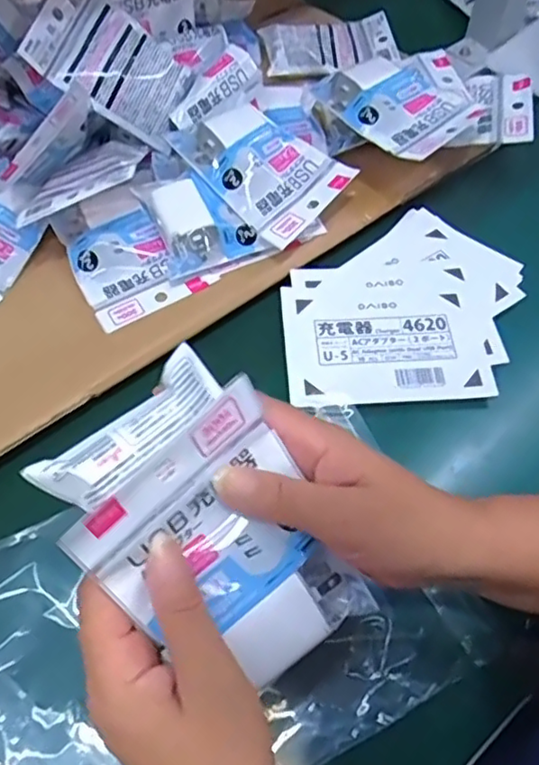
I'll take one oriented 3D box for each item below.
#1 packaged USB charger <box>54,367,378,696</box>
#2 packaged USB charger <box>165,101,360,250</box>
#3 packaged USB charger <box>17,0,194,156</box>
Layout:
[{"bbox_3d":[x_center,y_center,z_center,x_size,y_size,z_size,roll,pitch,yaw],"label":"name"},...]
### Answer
[{"bbox_3d":[-0.016,0.075,0.268,0.094,0.029,0.122,-43,108,-17],"label":"packaged USB charger"},{"bbox_3d":[-0.007,-0.179,0.497,0.128,0.026,0.094,40,67,8],"label":"packaged USB charger"},{"bbox_3d":[-0.130,-0.275,0.517,0.127,0.025,0.102,26,76,-24],"label":"packaged USB charger"}]

